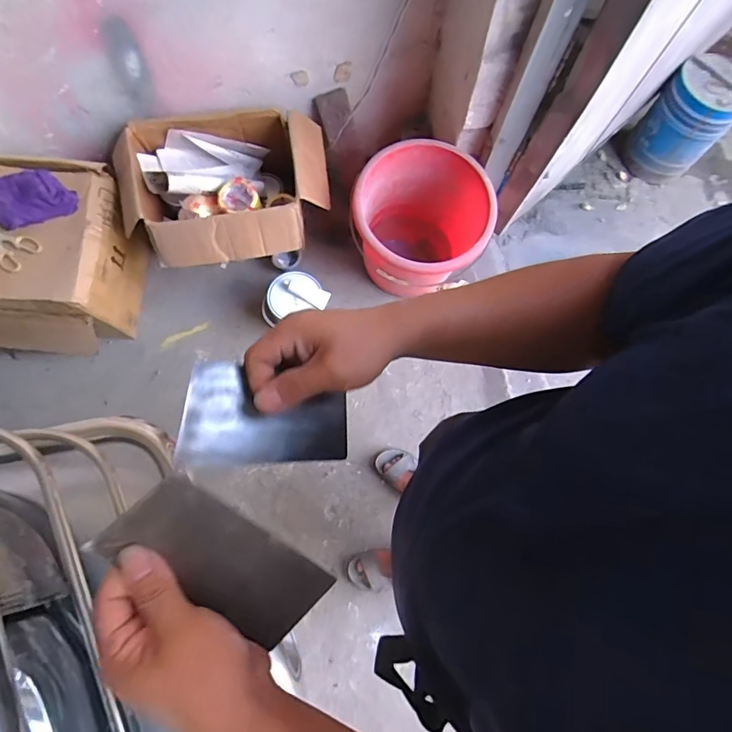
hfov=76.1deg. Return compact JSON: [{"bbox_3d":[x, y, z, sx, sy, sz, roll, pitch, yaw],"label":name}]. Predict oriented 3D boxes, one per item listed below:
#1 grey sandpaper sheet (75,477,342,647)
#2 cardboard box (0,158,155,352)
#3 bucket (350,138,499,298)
[{"bbox_3d":[-0.090,0.122,0.291,0.132,0.005,0.067,38,100,-15],"label":"grey sandpaper sheet"},{"bbox_3d":[-0.875,-0.280,1.269,0.485,0.318,0.415,0,73,-2],"label":"cardboard box"},{"bbox_3d":[0.158,-0.381,1.371,0.362,0.387,0.371,1,73,-2],"label":"bucket"}]

